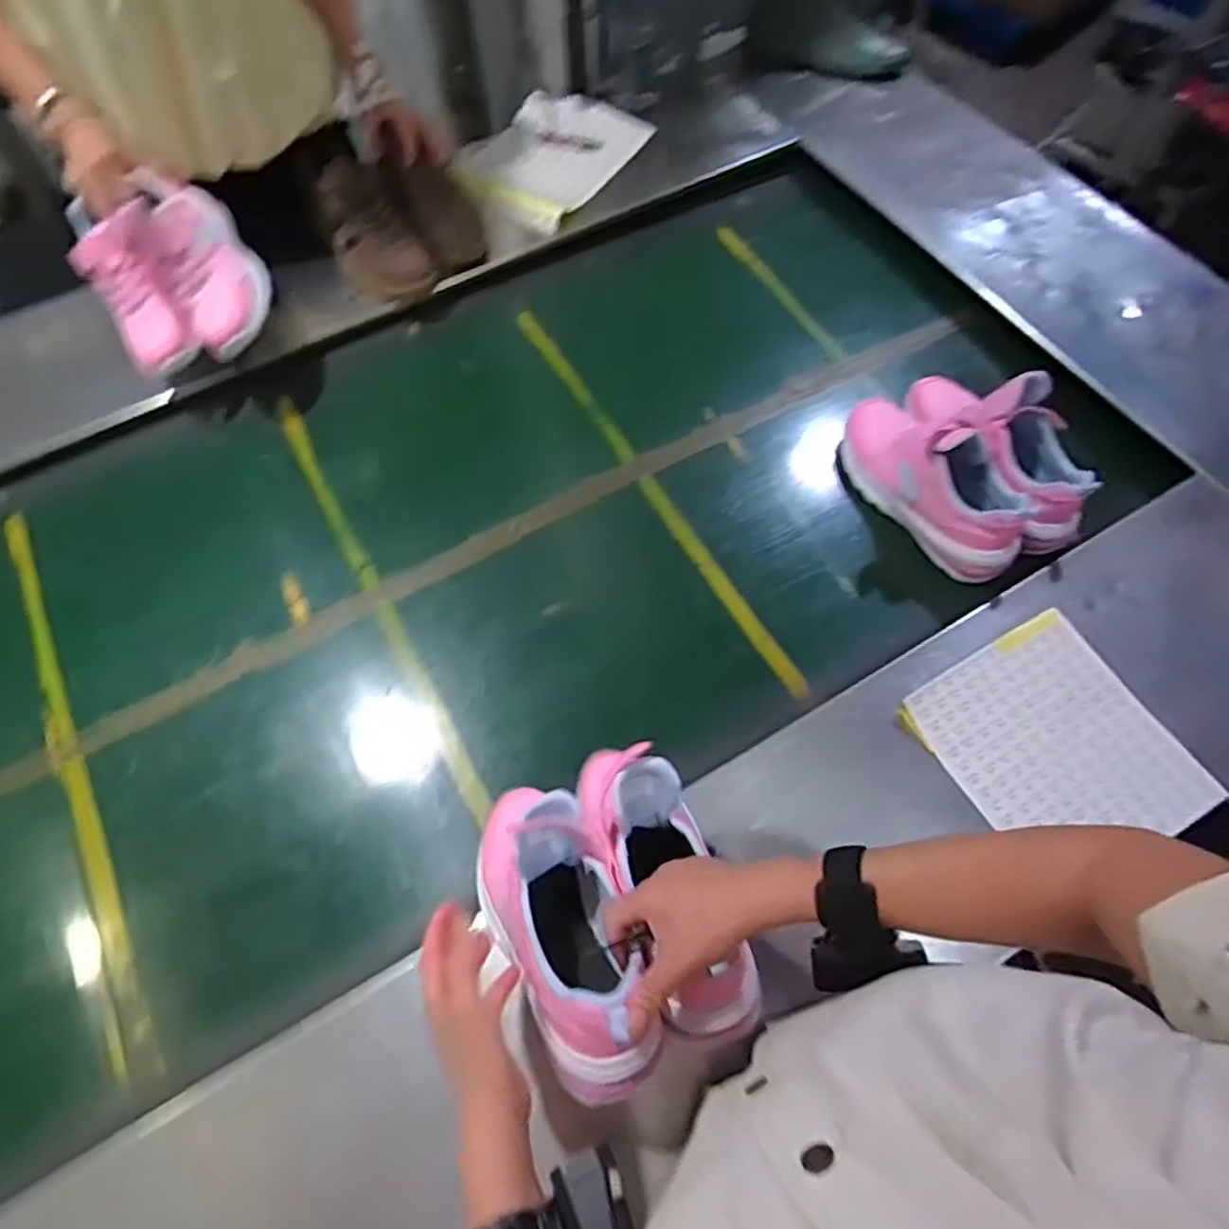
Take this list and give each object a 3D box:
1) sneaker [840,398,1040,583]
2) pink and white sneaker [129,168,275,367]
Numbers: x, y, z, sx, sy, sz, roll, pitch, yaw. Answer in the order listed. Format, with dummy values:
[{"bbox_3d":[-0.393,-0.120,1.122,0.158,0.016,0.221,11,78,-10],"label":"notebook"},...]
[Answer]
[{"bbox_3d":[0.359,-0.155,0.852,0.073,0.141,0.247,-32,67,-14],"label":"sneaker"},{"bbox_3d":[-0.486,-0.437,0.894,0.104,0.079,0.236,-21,84,-10],"label":"pink and white sneaker"}]

